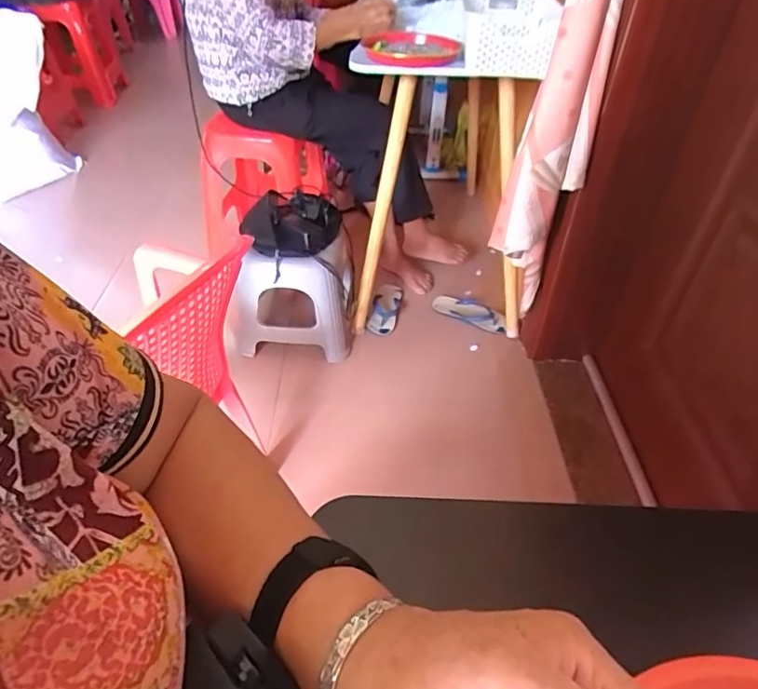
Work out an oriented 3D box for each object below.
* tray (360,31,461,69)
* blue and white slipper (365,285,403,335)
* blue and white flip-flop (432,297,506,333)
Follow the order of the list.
[{"bbox_3d":[0.072,-0.672,1.215,0.210,0.022,0.232,-1,44,-3],"label":"tray"},{"bbox_3d":[0.023,-0.125,1.686,0.088,0.055,0.243,8,44,6],"label":"blue and white slipper"},{"bbox_3d":[0.286,-0.104,1.681,0.242,0.030,0.095,24,48,22],"label":"blue and white flip-flop"}]

